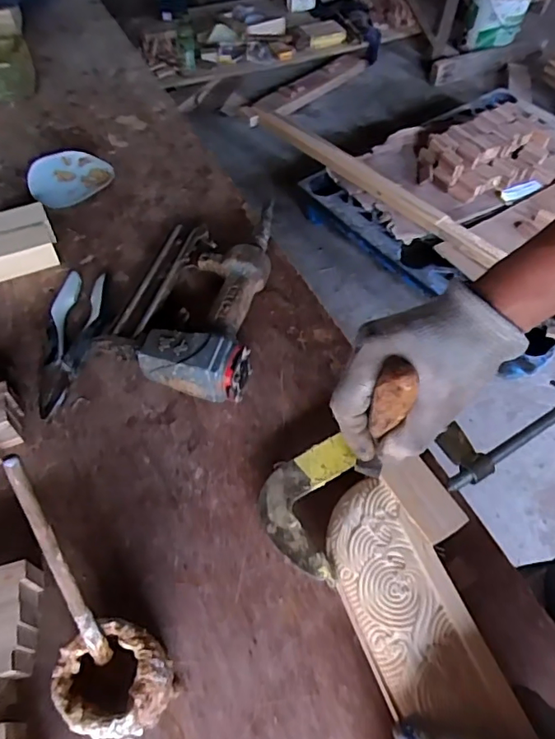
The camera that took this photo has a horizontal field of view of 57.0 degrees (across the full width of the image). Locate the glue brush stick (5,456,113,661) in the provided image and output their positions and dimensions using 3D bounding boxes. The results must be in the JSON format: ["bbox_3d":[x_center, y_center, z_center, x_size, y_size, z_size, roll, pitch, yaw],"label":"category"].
[{"bbox_3d":[-0.117,0.115,0.282,0.010,0.187,0.007,-7,36,-6],"label":"glue brush stick"}]

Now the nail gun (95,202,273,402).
[{"bbox_3d":[-0.096,-0.090,0.584,0.162,0.054,0.261,7,58,2],"label":"nail gun"}]

